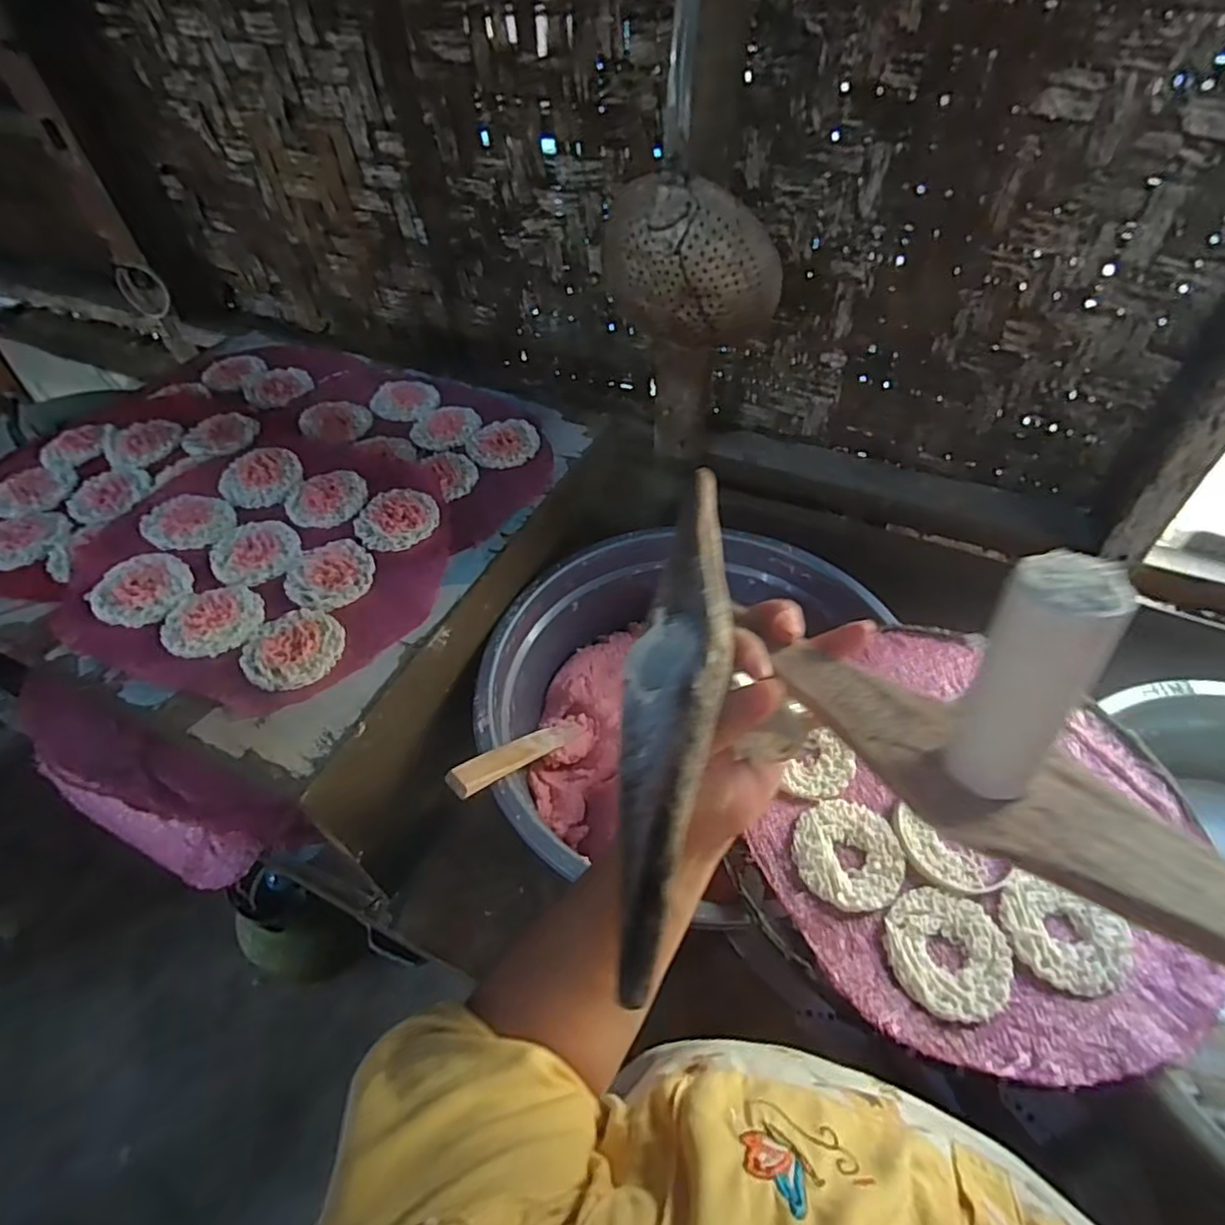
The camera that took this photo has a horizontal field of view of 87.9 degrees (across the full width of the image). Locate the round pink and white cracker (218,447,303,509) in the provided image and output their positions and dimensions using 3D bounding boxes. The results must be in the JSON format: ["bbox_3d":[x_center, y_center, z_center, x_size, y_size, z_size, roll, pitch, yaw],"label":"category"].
[{"bbox_3d":[-0.368,-0.144,0.667,0.073,0.016,0.080,-1,49,1],"label":"round pink and white cracker"}]

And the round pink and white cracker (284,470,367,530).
[{"bbox_3d":[-0.290,-0.116,0.645,0.078,0.011,0.079,-1,49,1],"label":"round pink and white cracker"}]

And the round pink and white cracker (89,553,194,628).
[{"bbox_3d":[-0.428,-0.024,0.575,0.080,0.008,0.077,-1,49,1],"label":"round pink and white cracker"}]

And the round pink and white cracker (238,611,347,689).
[{"bbox_3d":[-0.268,0.028,0.533,0.080,0.006,0.078,-1,49,1],"label":"round pink and white cracker"}]

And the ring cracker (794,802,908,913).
[{"bbox_3d":[0.175,0.178,0.472,0.078,0.008,0.080,14,51,13],"label":"ring cracker"}]

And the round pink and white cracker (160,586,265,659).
[{"bbox_3d":[-0.348,0.006,0.552,0.081,0.004,0.078,-1,49,1],"label":"round pink and white cracker"}]

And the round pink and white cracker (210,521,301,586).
[{"bbox_3d":[-0.343,-0.059,0.611,0.077,0.006,0.085,-33,56,-24],"label":"round pink and white cracker"}]

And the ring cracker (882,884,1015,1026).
[{"bbox_3d":[0.227,0.229,0.428,0.077,0.005,0.079,-1,49,1],"label":"ring cracker"}]

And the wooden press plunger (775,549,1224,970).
[{"bbox_3d":[0.171,0.059,0.201,0.241,0.105,0.057,34,58,27],"label":"wooden press plunger"}]

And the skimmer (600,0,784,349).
[{"bbox_3d":[0.075,-0.424,0.526,0.173,0.413,0.078,21,53,18],"label":"skimmer"}]

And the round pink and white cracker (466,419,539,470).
[{"bbox_3d":[-0.124,-0.193,0.719,0.079,0.007,0.082,-14,50,-11],"label":"round pink and white cracker"}]

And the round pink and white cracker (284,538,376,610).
[{"bbox_3d":[-0.261,-0.037,0.587,0.076,0.005,0.077,-1,49,1],"label":"round pink and white cracker"}]

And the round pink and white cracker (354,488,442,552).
[{"bbox_3d":[-0.213,-0.092,0.629,0.079,0.016,0.079,-1,49,1],"label":"round pink and white cracker"}]

